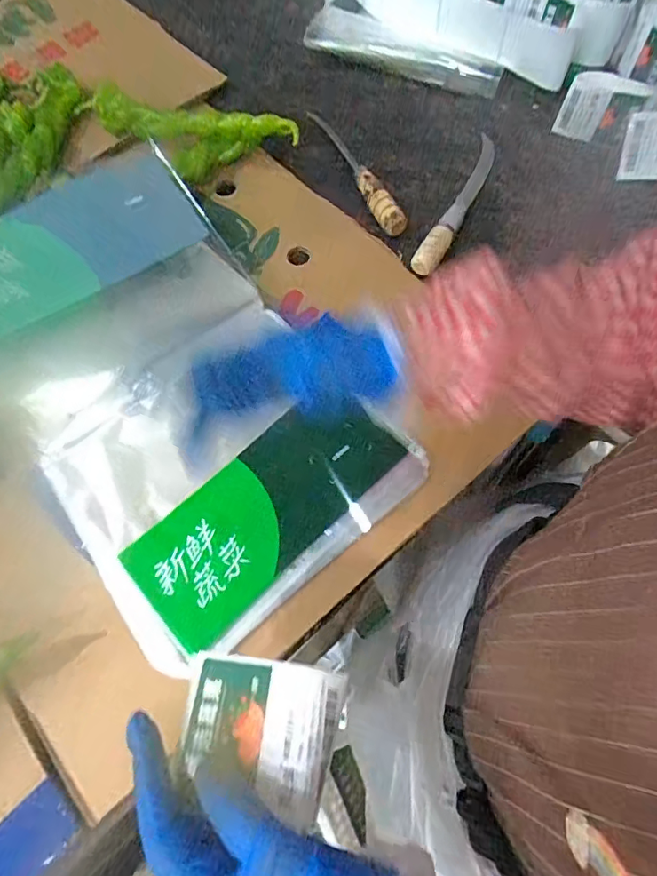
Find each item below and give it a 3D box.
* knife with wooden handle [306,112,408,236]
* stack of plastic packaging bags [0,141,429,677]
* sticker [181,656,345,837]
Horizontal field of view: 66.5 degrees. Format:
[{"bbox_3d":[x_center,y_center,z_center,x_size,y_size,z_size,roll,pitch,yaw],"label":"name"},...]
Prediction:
[{"bbox_3d":[0.030,-0.279,0.526,0.022,0.026,0.182,-25,70,-8],"label":"knife with wooden handle"},{"bbox_3d":[-0.134,-0.044,0.405,0.247,0.096,0.376,-38,72,-13],"label":"stack of plastic packaging bags"},{"bbox_3d":[-0.032,0.132,0.233,0.069,0.021,0.058,14,69,7],"label":"sticker"}]

